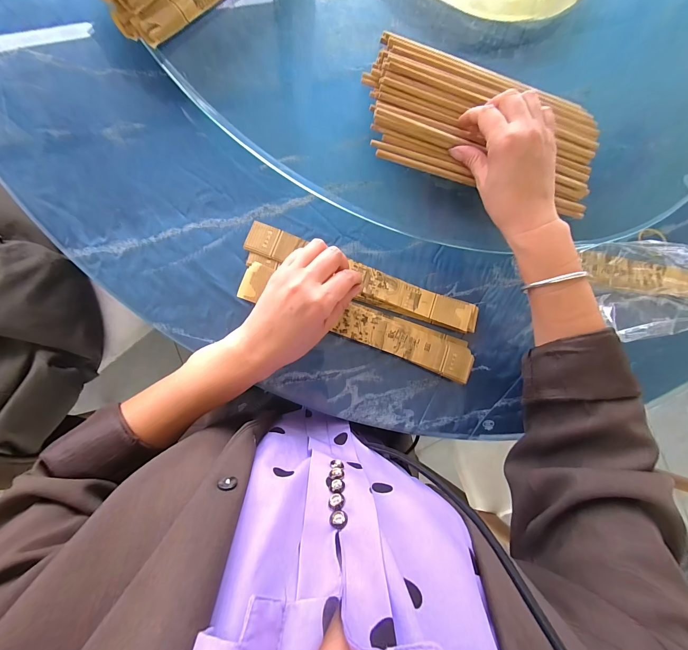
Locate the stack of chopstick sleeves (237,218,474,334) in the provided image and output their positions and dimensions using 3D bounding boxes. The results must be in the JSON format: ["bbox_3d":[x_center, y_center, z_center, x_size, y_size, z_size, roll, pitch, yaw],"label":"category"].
[{"bbox_3d":[0.025,-0.047,0.353,0.271,0.010,0.042,20,82,-7],"label":"stack of chopstick sleeves"}]

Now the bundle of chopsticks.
[{"bbox_3d":[0.160,-0.222,0.346,0.271,0.037,0.127,12,83,-8],"label":"bundle of chopsticks"}]

